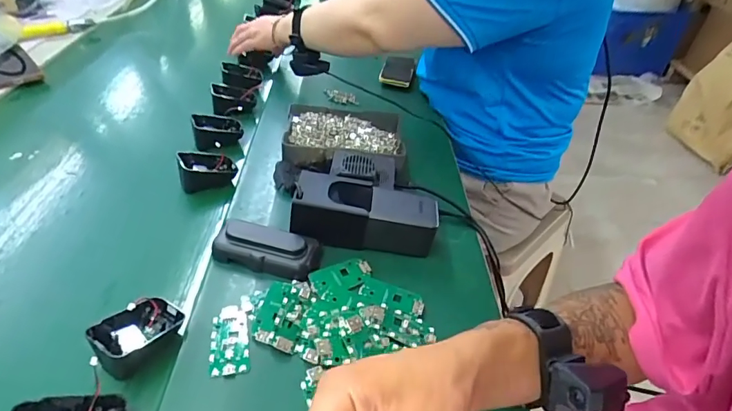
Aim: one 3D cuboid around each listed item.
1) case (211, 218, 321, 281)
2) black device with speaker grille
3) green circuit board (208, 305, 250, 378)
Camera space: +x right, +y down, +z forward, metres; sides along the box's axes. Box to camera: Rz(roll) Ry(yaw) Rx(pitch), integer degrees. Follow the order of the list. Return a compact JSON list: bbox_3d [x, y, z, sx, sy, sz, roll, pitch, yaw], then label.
[{"bbox_3d":[-0.100,0.041,0.459,0.105,0.024,0.053,12,41,8],"label":"case"},{"bbox_3d":[0.002,-0.018,0.518,0.155,0.054,0.131,4,41,0],"label":"black device with speaker grille"},{"bbox_3d":[-0.118,0.116,0.383,0.031,0.009,0.062,-7,42,-13],"label":"green circuit board"}]

